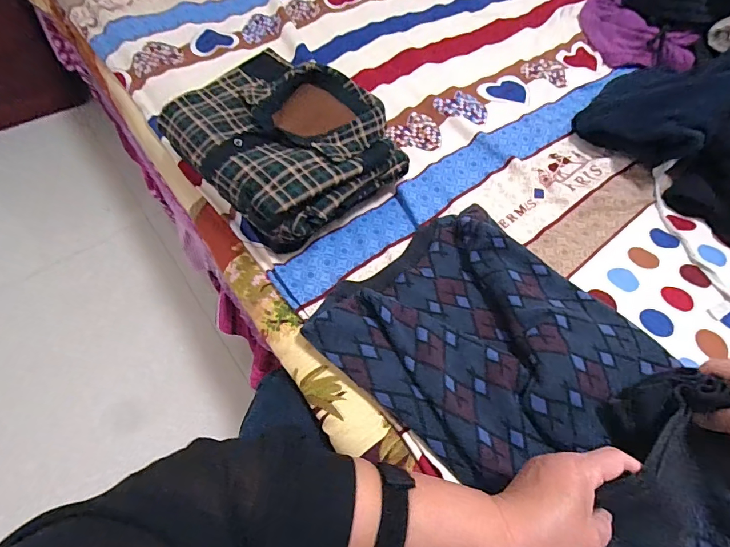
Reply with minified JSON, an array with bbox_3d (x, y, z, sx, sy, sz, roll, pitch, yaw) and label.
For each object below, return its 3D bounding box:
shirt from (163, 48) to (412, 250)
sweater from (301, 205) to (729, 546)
[{"bbox_3d":[-0.115,-0.196,0.606,0.261,0.099,0.303,-37,68,-21],"label":"shirt"},{"bbox_3d":[0.180,0.105,0.427,0.269,0.110,0.445,-38,67,-23],"label":"sweater"}]

